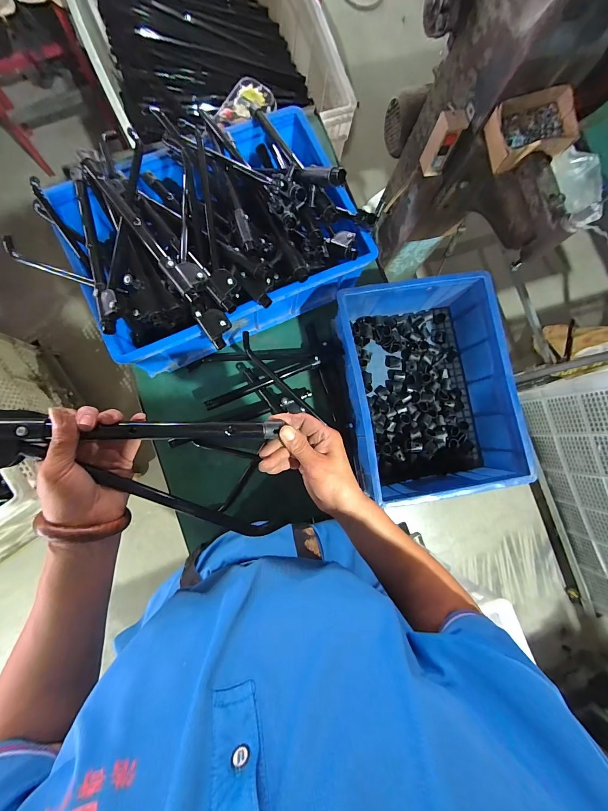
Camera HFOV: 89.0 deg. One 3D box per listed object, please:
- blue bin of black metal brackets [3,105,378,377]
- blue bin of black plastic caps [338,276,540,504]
[{"bbox_3d":[-0.157,-0.323,0.572,0.512,0.222,0.376,-26,86,-8],"label":"blue bin of black metal brackets"},{"bbox_3d":[0.239,-0.032,0.640,0.299,0.141,0.411,-9,84,-7],"label":"blue bin of black plastic caps"}]

